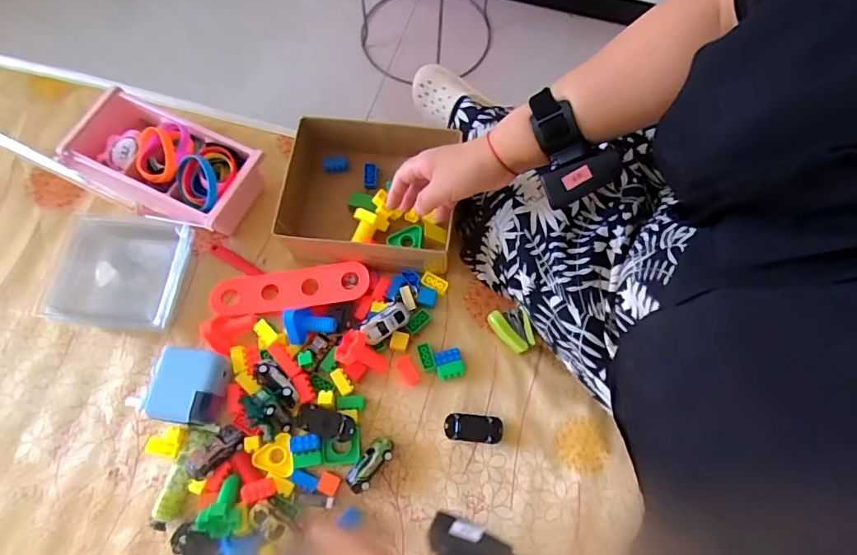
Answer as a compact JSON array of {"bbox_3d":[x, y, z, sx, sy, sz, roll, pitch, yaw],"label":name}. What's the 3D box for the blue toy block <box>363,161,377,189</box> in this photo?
[{"bbox_3d":[-0.078,-0.137,0.641,0.016,0.037,0.008,4,27,-1],"label":"blue toy block"}]

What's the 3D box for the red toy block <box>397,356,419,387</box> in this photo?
[{"bbox_3d":[-0.026,0.112,0.575,0.020,0.013,0.036,-25,73,-10],"label":"red toy block"}]

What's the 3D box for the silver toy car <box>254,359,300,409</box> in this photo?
[{"bbox_3d":[-0.173,0.117,0.542,0.067,0.020,0.025,39,74,11],"label":"silver toy car"}]

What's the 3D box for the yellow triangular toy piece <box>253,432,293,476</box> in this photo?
[{"bbox_3d":[-0.175,0.200,0.539,0.047,0.018,0.045,0,70,-2],"label":"yellow triangular toy piece"}]

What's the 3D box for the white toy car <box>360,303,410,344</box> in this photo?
[{"bbox_3d":[-0.053,0.053,0.575,0.060,0.021,0.029,-32,105,-11],"label":"white toy car"}]

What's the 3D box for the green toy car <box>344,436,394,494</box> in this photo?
[{"bbox_3d":[-0.065,0.210,0.536,0.028,0.028,0.065,37,73,11],"label":"green toy car"}]

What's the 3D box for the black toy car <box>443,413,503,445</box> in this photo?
[{"bbox_3d":[0.053,0.176,0.557,0.067,0.017,0.031,7,70,0],"label":"black toy car"}]

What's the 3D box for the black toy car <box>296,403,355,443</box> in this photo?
[{"bbox_3d":[-0.115,0.163,0.536,0.066,0.017,0.030,17,71,4],"label":"black toy car"}]

